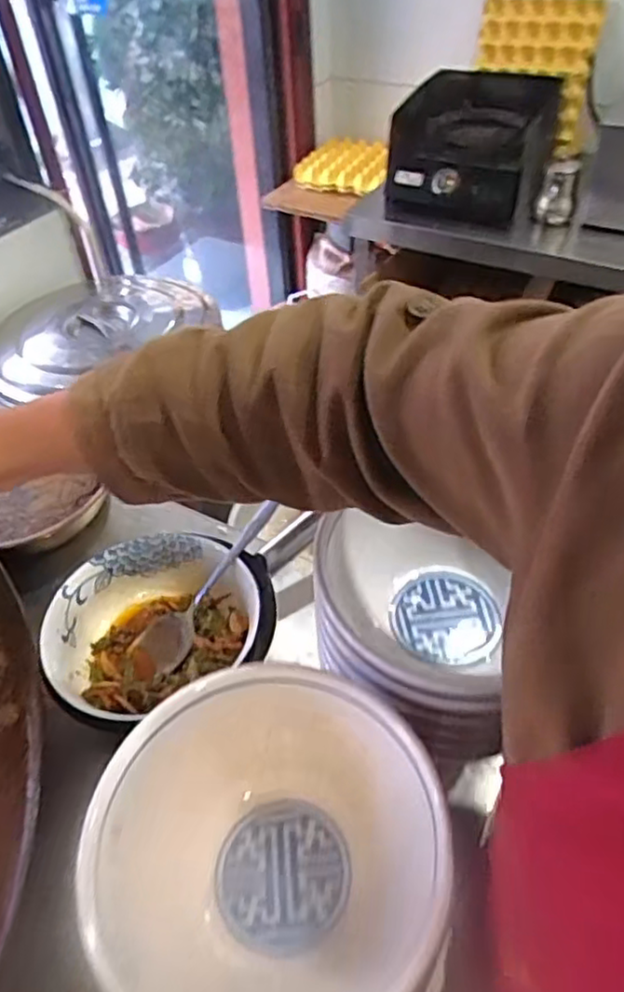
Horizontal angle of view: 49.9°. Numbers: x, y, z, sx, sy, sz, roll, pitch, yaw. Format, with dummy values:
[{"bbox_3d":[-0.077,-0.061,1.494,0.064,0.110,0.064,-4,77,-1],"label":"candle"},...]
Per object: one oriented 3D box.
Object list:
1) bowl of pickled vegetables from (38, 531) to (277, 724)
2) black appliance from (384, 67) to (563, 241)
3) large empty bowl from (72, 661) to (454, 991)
[{"bbox_3d":[-0.141,0.129,0.638,0.211,0.064,0.192,-2,45,2],"label":"bowl of pickled vegetables"},{"bbox_3d":[0.405,-0.893,1.720,0.371,0.235,0.671,12,47,15],"label":"black appliance"},{"bbox_3d":[-0.020,0.207,0.394,0.198,0.089,0.195,-2,45,2],"label":"large empty bowl"}]

